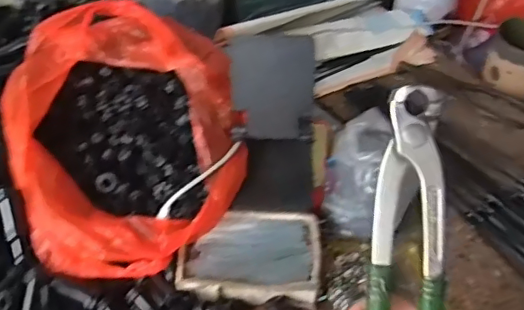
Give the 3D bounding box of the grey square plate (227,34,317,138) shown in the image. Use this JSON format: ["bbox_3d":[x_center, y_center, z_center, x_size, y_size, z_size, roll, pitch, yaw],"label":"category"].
[{"bbox_3d":[0.010,-0.064,0.528,0.078,0.095,0.007,1,13,4],"label":"grey square plate"}]

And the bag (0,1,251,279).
[{"bbox_3d":[-0.128,-0.024,0.533,0.218,0.112,0.246,-16,50,-14],"label":"bag"}]

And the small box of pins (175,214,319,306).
[{"bbox_3d":[-0.012,0.095,0.521,0.129,0.025,0.082,-2,48,-1],"label":"small box of pins"}]

